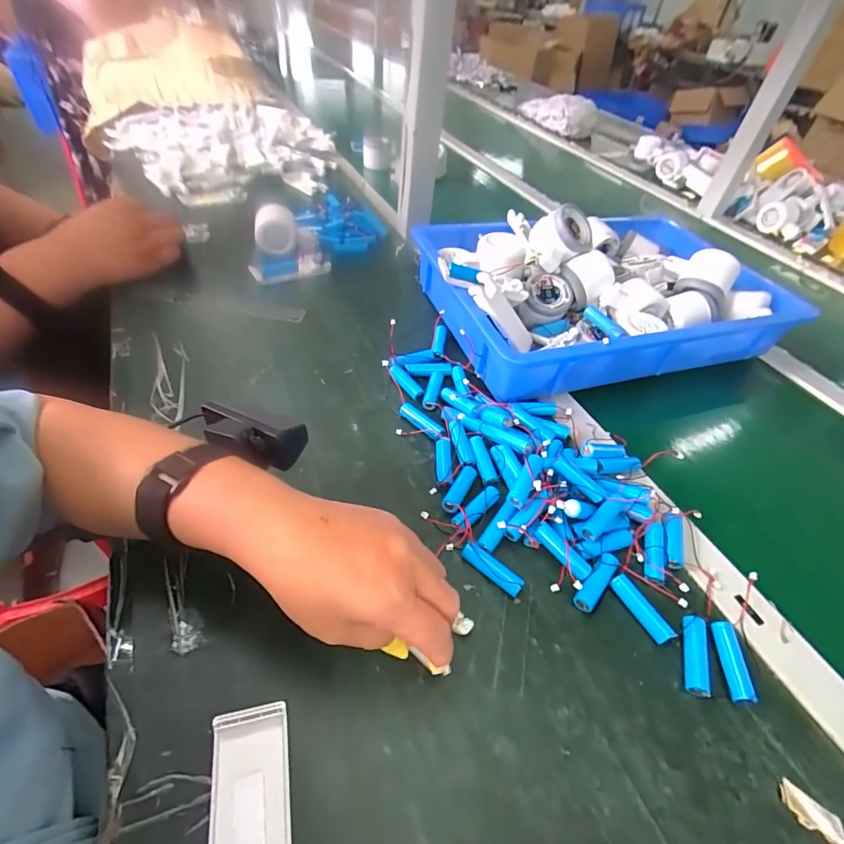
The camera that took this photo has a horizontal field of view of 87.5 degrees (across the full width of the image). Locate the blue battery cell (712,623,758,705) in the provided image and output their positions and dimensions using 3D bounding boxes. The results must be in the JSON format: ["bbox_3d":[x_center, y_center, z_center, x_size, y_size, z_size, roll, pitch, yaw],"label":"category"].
[{"bbox_3d":[0.215,0.166,0.307,0.014,0.010,0.050,9,46,2],"label":"blue battery cell"}]

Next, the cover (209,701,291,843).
[{"bbox_3d":[-0.088,0.208,0.226,0.039,0.011,0.104,-7,47,-13],"label":"cover"}]

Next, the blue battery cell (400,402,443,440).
[{"bbox_3d":[0.000,0.000,0.438,0.049,0.014,0.017,34,52,24],"label":"blue battery cell"}]

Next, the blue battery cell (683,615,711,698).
[{"bbox_3d":[0.189,0.161,0.307,0.016,0.012,0.050,17,47,10],"label":"blue battery cell"}]

